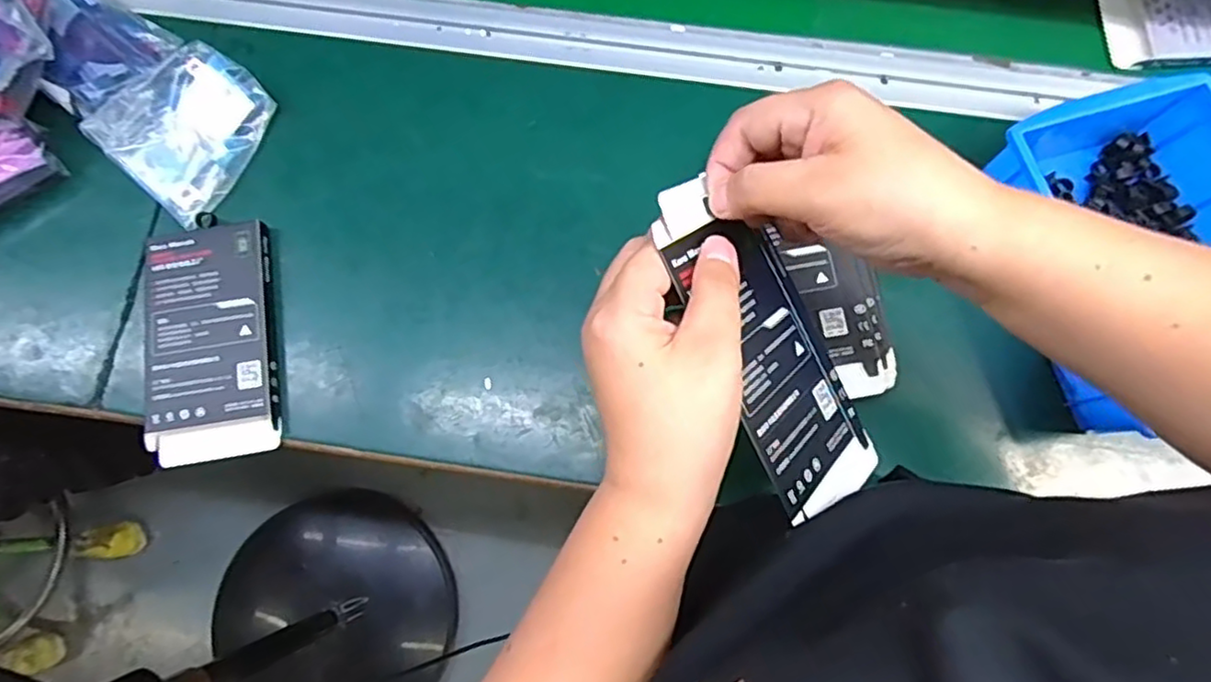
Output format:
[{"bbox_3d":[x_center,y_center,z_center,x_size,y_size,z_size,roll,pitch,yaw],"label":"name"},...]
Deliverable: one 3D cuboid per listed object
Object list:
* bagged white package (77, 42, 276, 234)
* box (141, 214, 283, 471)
[{"bbox_3d":[-0.286,-0.149,0.460,0.104,0.016,0.104,40,81,9],"label":"bagged white package"},{"bbox_3d":[-0.254,-0.001,0.430,0.077,0.020,0.151,-10,78,-1],"label":"box"}]

